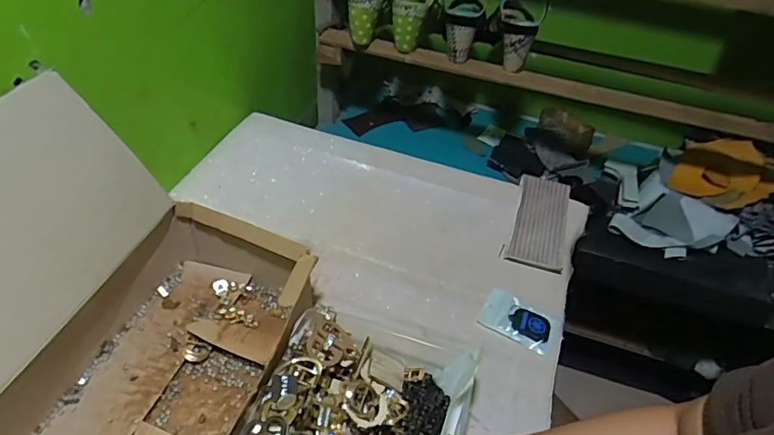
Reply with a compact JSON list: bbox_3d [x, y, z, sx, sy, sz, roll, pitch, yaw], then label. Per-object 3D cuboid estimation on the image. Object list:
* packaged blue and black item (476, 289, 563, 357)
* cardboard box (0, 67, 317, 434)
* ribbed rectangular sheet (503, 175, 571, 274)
[{"bbox_3d":[0.177,0.137,0.670,0.099,0.014,0.061,27,48,19],"label":"packaged blue and black item"},{"bbox_3d":[-0.273,0.082,0.491,0.304,0.264,0.329,16,45,10],"label":"cardboard box"},{"bbox_3d":[0.237,0.008,0.782,0.080,0.017,0.159,15,59,9],"label":"ribbed rectangular sheet"}]

